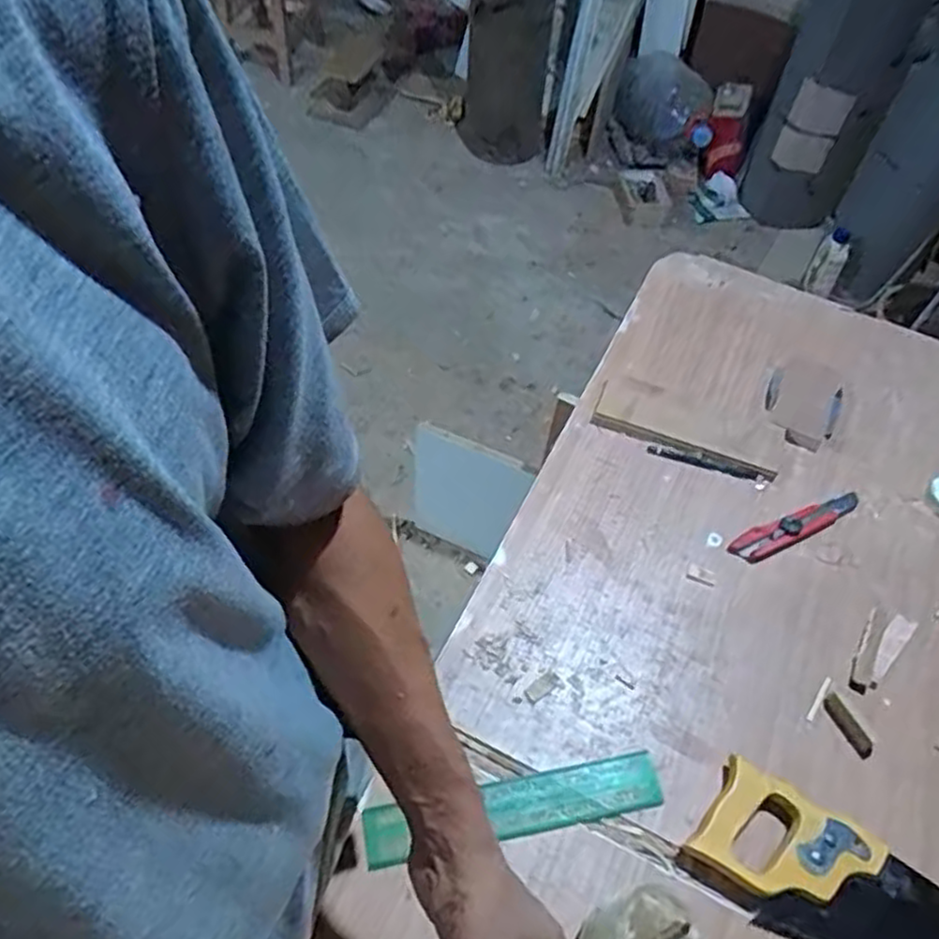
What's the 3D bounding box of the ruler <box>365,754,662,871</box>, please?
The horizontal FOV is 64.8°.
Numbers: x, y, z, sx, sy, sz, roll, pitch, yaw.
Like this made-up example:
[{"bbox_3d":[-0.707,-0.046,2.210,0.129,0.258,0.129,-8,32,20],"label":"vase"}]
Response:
[{"bbox_3d":[0.039,0.287,0.629,0.254,0.008,0.046,-6,58,-12],"label":"ruler"}]

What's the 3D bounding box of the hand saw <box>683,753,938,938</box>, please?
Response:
[{"bbox_3d":[0.371,0.382,0.577,0.393,0.022,0.103,29,57,16],"label":"hand saw"}]

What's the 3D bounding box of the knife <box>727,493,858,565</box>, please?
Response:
[{"bbox_3d":[0.360,0.061,0.811,0.167,0.011,0.032,-21,58,-18],"label":"knife"}]

